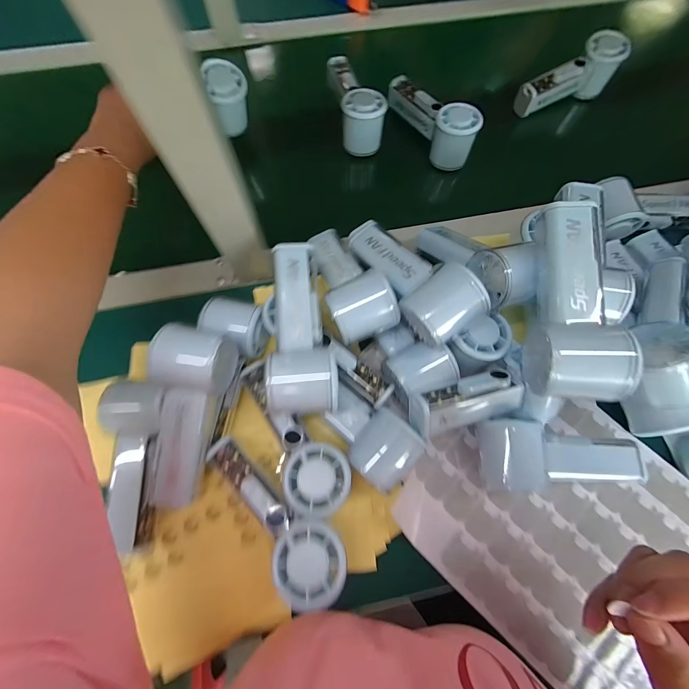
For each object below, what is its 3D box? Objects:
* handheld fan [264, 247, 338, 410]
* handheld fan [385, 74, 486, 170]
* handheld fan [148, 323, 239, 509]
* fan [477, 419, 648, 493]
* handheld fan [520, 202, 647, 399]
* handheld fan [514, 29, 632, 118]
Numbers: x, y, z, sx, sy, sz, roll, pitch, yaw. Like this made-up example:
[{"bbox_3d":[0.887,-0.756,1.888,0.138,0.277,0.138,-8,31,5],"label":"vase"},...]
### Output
[{"bbox_3d":[-0.039,-0.019,0.296,0.055,0.048,0.145,-3,72,-2],"label":"handheld fan"},{"bbox_3d":[0.122,-0.318,0.442,0.051,0.059,0.158,-30,76,-10],"label":"handheld fan"},{"bbox_3d":[-0.141,0.060,0.290,0.058,0.057,0.151,9,93,1],"label":"handheld fan"},{"bbox_3d":[0.203,0.105,0.303,0.149,0.042,0.061,2,71,-1],"label":"fan"},{"bbox_3d":[0.179,-0.034,0.252,0.054,0.046,0.151,5,71,0],"label":"handheld fan"},{"bbox_3d":[0.330,-0.389,0.467,0.145,0.058,0.059,-33,75,-11],"label":"handheld fan"}]

